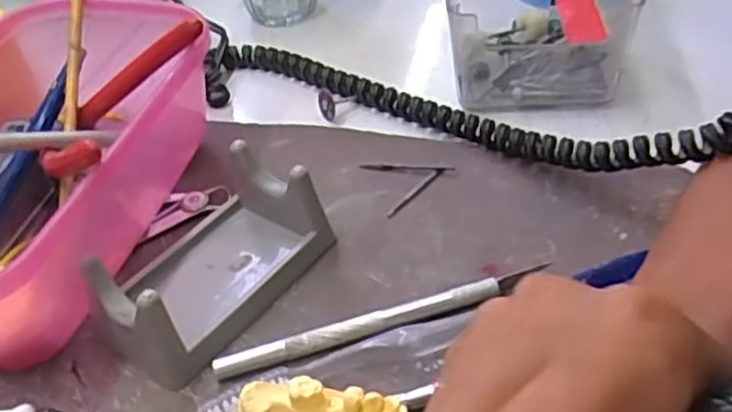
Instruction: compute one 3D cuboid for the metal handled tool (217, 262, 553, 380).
[{"bbox_3d":[0.007,0.045,0.286,0.132,0.008,0.008,-15,42,-10],"label":"metal handled tool"}]

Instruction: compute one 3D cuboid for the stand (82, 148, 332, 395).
[{"bbox_3d":[-0.065,0.019,0.301,0.058,0.038,0.096,23,49,28],"label":"stand"}]

